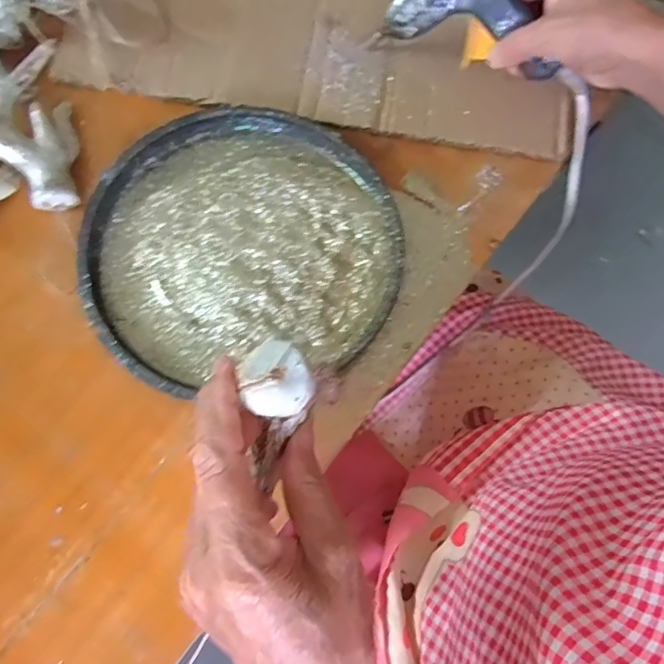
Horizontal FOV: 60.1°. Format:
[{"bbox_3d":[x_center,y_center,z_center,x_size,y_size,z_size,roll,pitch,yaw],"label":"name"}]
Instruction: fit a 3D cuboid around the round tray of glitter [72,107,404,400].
[{"bbox_3d":[-0.068,-0.069,0.427,0.226,0.019,0.208,0,74,-2],"label":"round tray of glitter"}]

